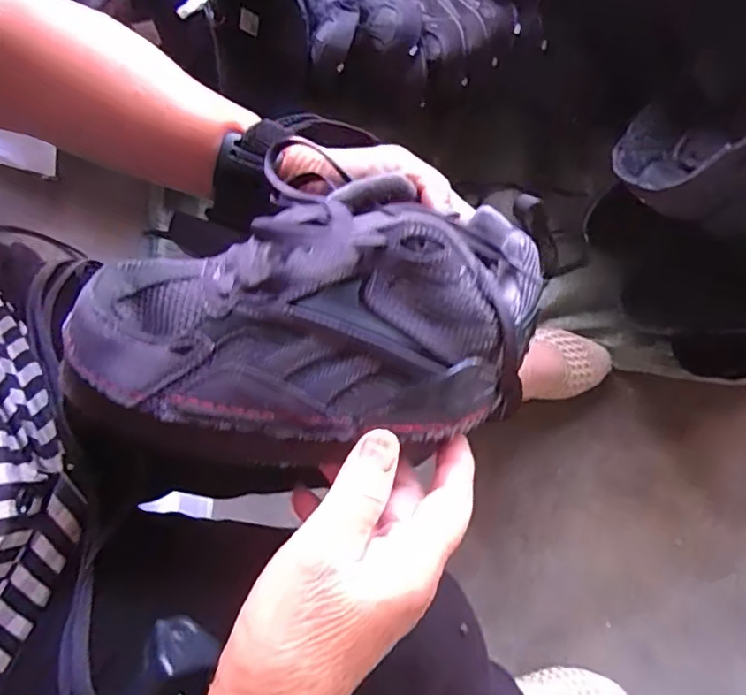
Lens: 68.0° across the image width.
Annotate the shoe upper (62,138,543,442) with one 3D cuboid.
[{"bbox_3d":[-0.032,-0.015,0.252,0.209,0.053,0.107,4,76,2],"label":"shoe upper"}]

